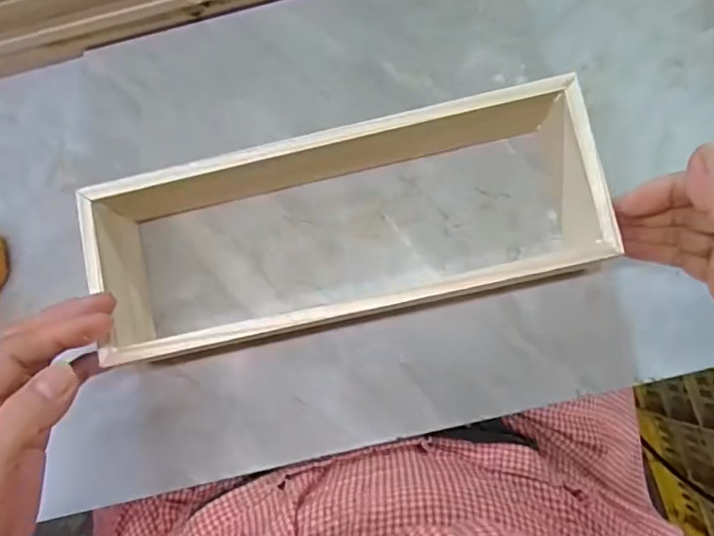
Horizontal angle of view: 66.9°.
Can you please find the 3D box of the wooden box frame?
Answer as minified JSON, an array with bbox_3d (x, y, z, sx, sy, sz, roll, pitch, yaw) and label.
[{"bbox_3d":[-0.007,-0.023,0.319,0.277,0.064,0.109,-13,81,1],"label":"wooden box frame"}]

